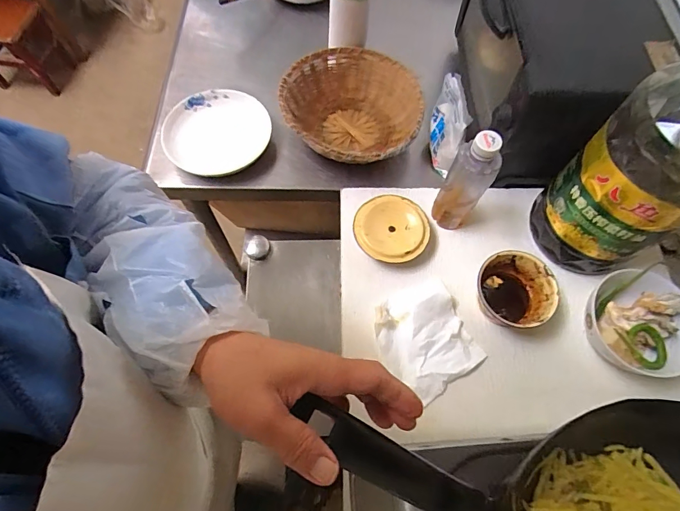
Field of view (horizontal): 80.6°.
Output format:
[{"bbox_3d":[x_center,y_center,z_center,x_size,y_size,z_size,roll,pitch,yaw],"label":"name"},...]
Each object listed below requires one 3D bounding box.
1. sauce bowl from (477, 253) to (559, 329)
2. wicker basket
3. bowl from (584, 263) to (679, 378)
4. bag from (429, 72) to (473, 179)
[{"bbox_3d":[0.247,0.052,0.572,0.100,0.073,0.094,1,66,-1],"label":"sauce bowl"},{"bbox_3d":[0.021,-0.247,0.710,0.238,0.097,0.229,1,66,-1],"label":"wicker basket"},{"bbox_3d":[0.403,0.095,0.547,0.123,0.077,0.135,1,66,-1],"label":"bowl"},{"bbox_3d":[0.170,-0.209,0.651,0.027,0.147,0.112,-2,66,-2],"label":"bag"}]

